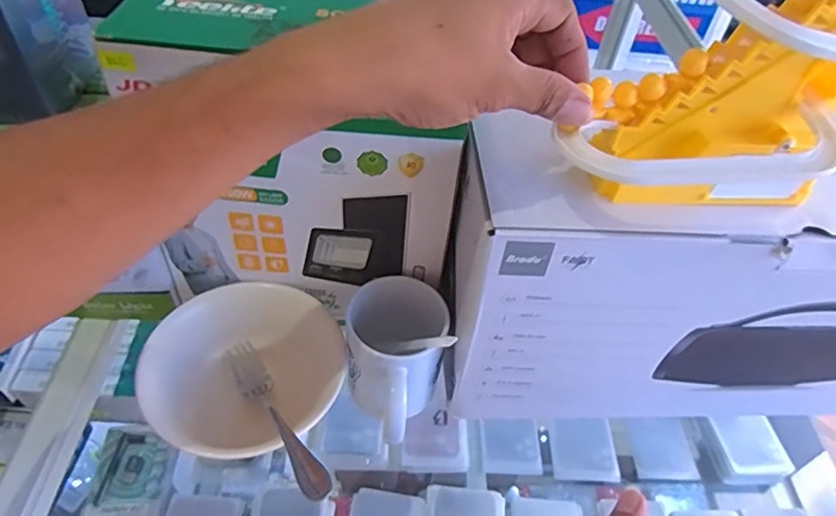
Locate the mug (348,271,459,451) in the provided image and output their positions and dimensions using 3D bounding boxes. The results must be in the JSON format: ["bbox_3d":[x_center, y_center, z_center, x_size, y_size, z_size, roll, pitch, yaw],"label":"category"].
[{"bbox_3d":[-0.017,0.084,0.464,0.082,0.087,0.116,-2,47,-7],"label":"mug"}]

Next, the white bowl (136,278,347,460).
[{"bbox_3d":[-0.139,0.094,0.466,0.152,0.056,0.154,4,46,-2],"label":"white bowl"}]

